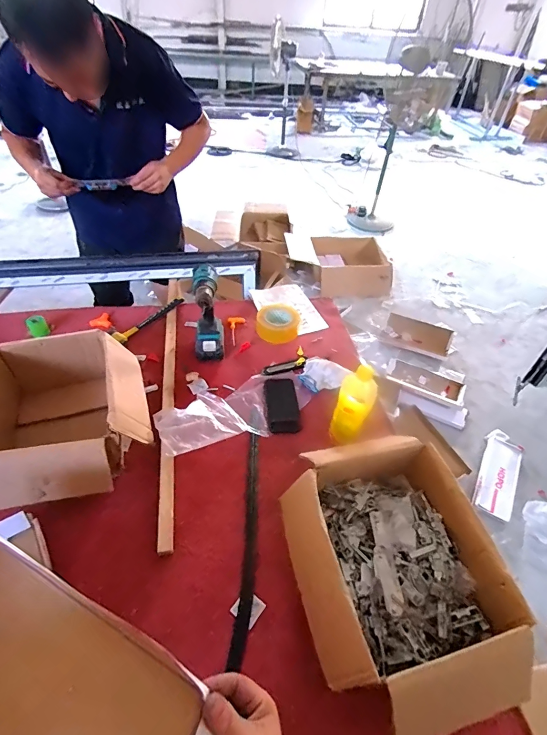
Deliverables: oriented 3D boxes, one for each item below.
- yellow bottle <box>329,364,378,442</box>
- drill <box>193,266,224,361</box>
[{"bbox_3d":[0.167,0.090,0.778,0.075,0.178,0.074,20,48,14],"label":"yellow bottle"},{"bbox_3d":[-0.170,-0.125,0.941,0.076,0.235,0.139,-7,47,-9],"label":"drill"}]

